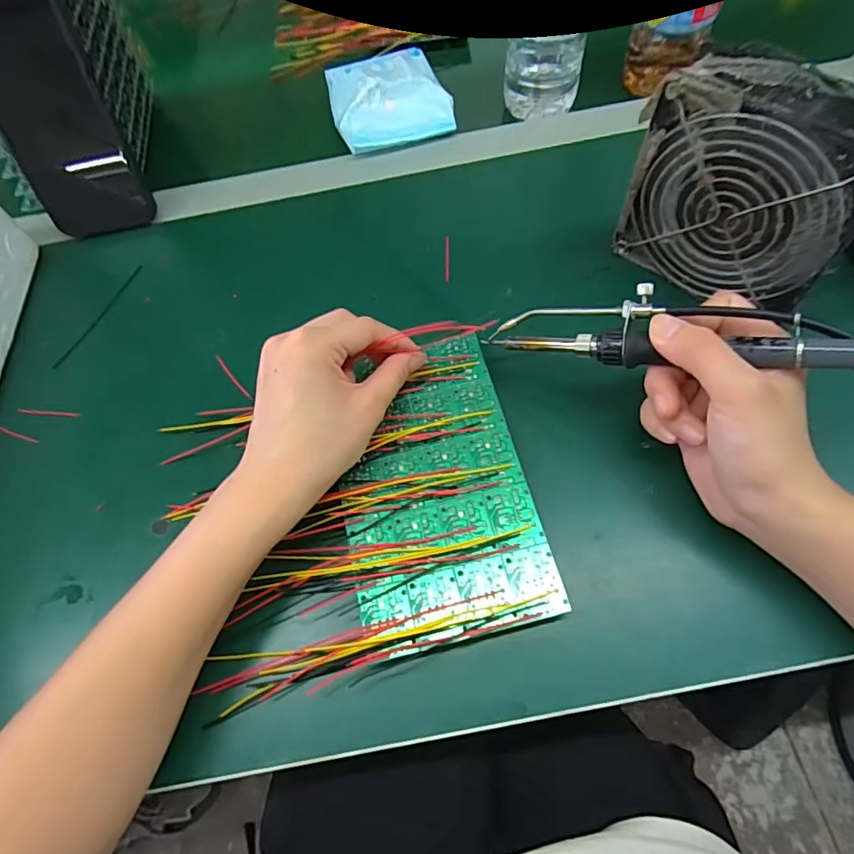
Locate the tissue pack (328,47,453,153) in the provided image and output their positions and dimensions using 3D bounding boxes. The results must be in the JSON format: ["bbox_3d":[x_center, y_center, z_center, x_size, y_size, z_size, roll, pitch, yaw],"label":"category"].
[{"bbox_3d":[-0.034,-0.285,0.445,0.098,0.040,0.096,-14,63,-2],"label":"tissue pack"}]

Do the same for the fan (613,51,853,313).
[{"bbox_3d":[0.180,-0.134,0.293,0.120,0.114,0.044,35,71,21],"label":"fan"}]

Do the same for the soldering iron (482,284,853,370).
[{"bbox_3d":[0.130,-0.047,0.253,0.205,0.020,0.035,10,63,29],"label":"soldering iron"}]

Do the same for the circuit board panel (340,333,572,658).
[{"bbox_3d":[0.003,0.033,0.291,0.098,0.014,0.166,-14,63,-2],"label":"circuit board panel"}]

